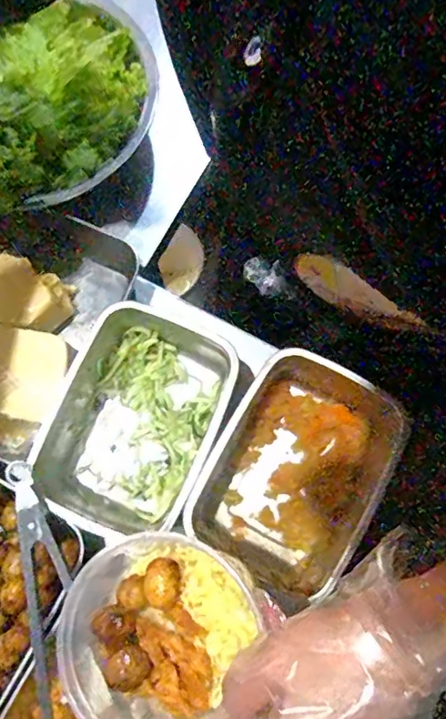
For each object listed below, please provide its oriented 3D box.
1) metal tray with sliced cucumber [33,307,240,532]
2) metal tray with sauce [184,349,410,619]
[{"bbox_3d":[-0.076,0.057,0.479,0.130,0.072,0.196,22,77,5],"label":"metal tray with sliced cucumber"},{"bbox_3d":[0.060,0.095,0.466,0.129,0.078,0.180,31,78,7],"label":"metal tray with sauce"}]

